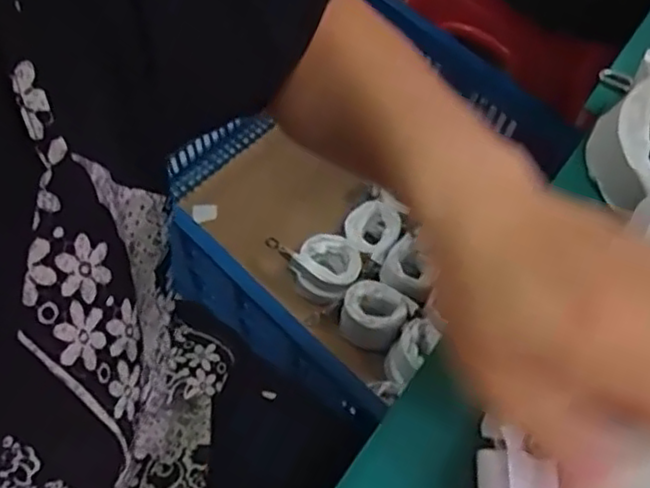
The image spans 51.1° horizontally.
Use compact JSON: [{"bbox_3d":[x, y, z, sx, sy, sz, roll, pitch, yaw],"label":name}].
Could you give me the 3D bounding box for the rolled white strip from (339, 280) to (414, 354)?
[{"bbox_3d":[0.080,0.122,1.145,0.110,0.079,0.099,26,65,10],"label":"rolled white strip"}]

